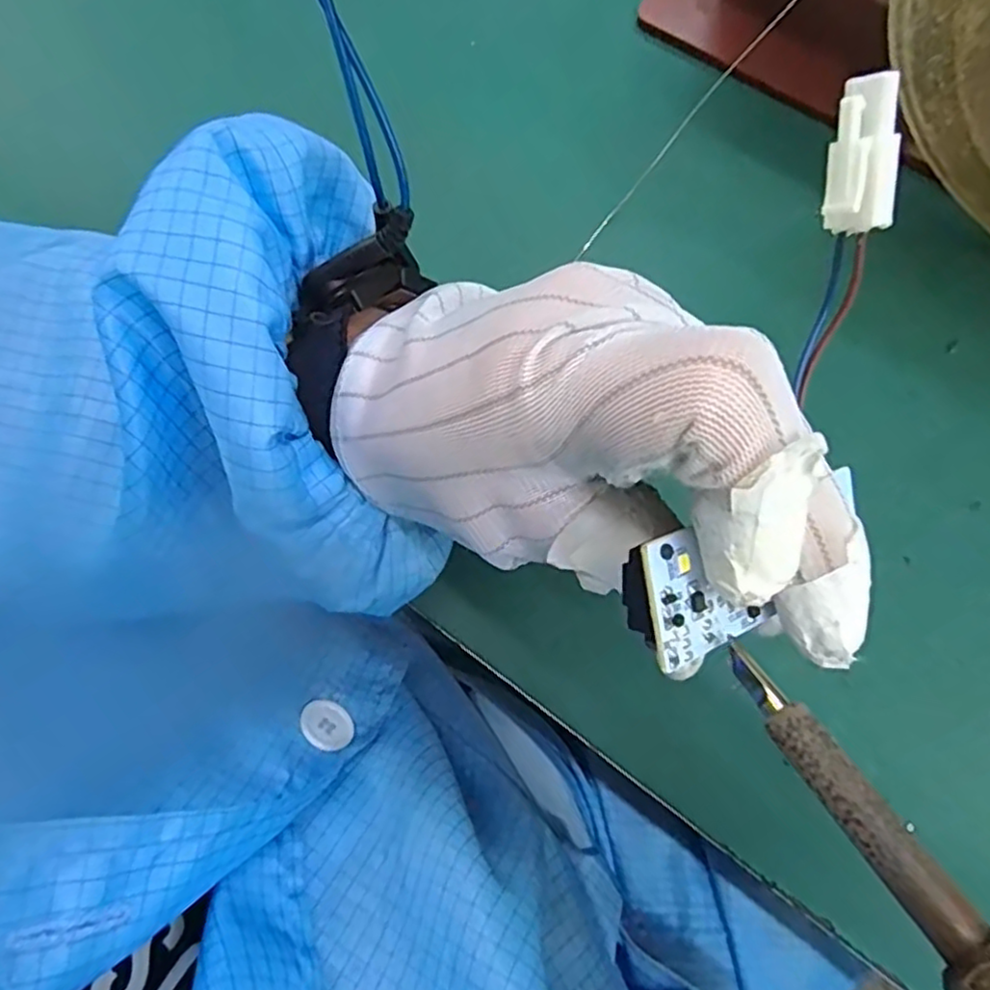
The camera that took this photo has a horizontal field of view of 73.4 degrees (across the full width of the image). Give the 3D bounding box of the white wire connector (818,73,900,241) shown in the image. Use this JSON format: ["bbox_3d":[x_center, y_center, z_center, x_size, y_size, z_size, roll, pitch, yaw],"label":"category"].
[{"bbox_3d":[0.068,-0.062,0.122,0.012,0.005,0.026,-4,110,-1],"label":"white wire connector"}]

